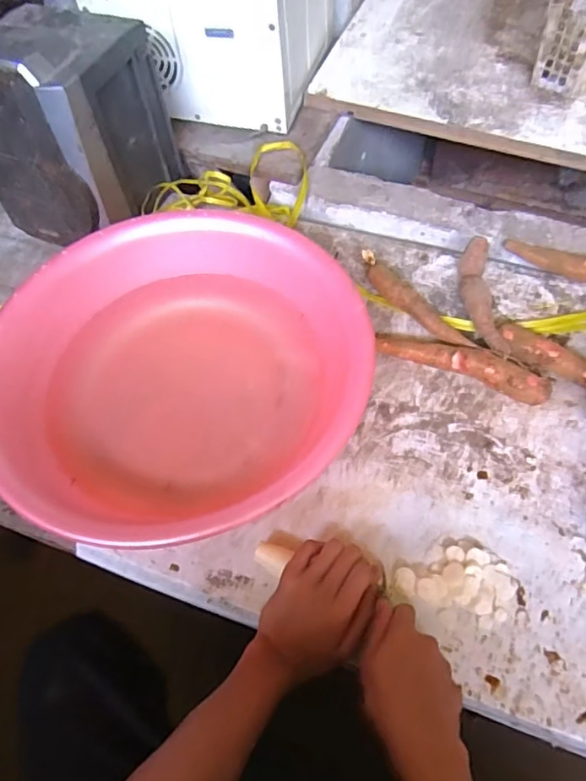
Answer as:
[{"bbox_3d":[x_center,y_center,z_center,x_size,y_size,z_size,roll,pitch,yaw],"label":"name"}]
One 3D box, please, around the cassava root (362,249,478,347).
[{"bbox_3d":[0.152,-0.112,0.718,0.030,0.033,0.197,-32,64,-16],"label":"cassava root"}]

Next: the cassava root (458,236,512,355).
[{"bbox_3d":[0.245,-0.118,0.712,0.043,0.039,0.185,2,60,3],"label":"cassava root"}]

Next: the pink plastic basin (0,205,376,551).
[{"bbox_3d":[-0.131,-0.032,0.630,0.407,0.116,0.382,-1,60,1],"label":"pink plastic basin"}]

